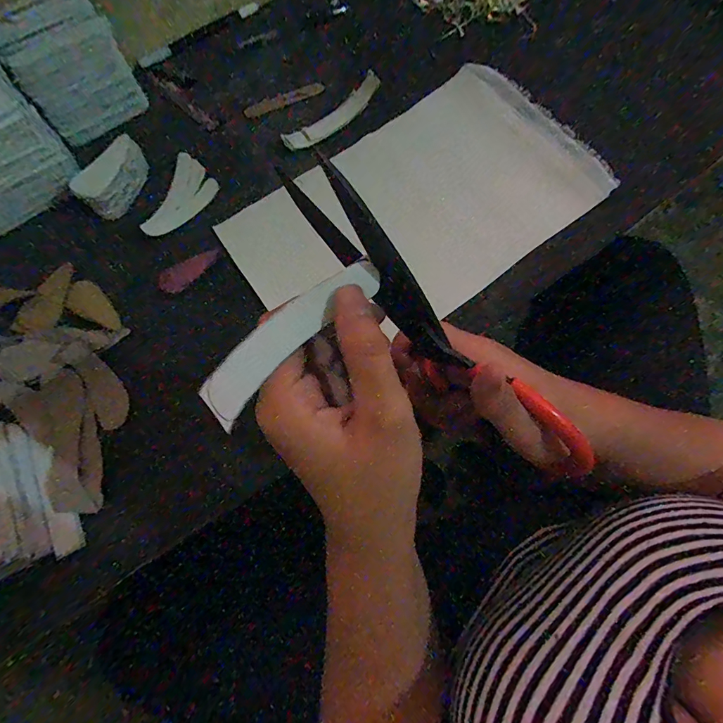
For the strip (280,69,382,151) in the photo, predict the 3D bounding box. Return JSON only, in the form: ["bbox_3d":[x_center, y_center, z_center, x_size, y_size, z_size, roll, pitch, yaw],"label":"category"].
[{"bbox_3d":[-0.027,-0.247,0.412,0.114,0.012,0.024,-42,79,-9],"label":"strip"}]

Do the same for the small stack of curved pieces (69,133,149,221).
[{"bbox_3d":[-0.222,-0.167,0.378,0.029,0.033,0.070,34,78,9],"label":"small stack of curved pieces"}]

